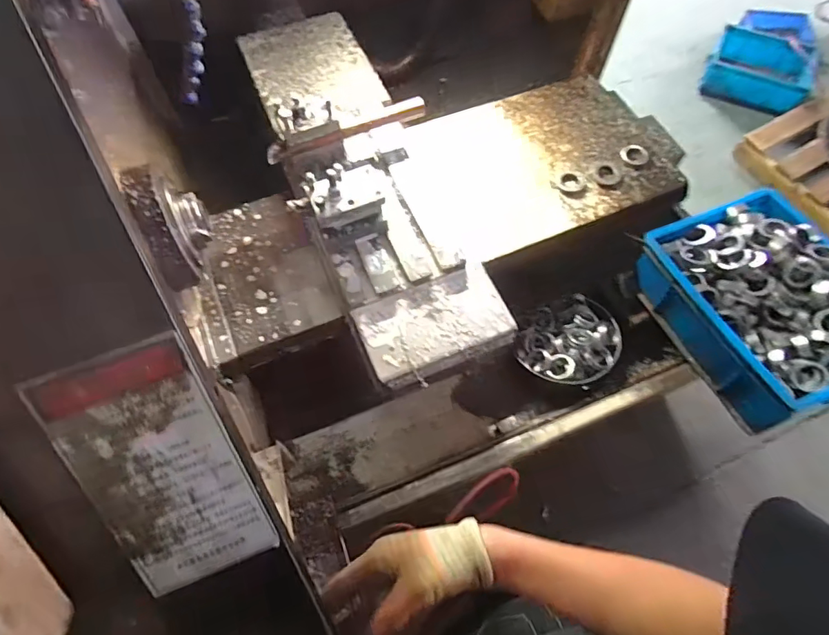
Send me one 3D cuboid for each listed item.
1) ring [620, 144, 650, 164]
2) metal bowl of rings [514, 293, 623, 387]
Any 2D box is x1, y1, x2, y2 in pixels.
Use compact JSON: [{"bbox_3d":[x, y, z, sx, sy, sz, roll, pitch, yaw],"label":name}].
[{"bbox_3d":[0.396,-0.293,0.900,0.050,0.015,0.040,34,68,14],"label":"ring"},{"bbox_3d":[0.278,0.036,0.899,0.168,0.057,0.170,1,65,-1],"label":"metal bowl of rings"}]

